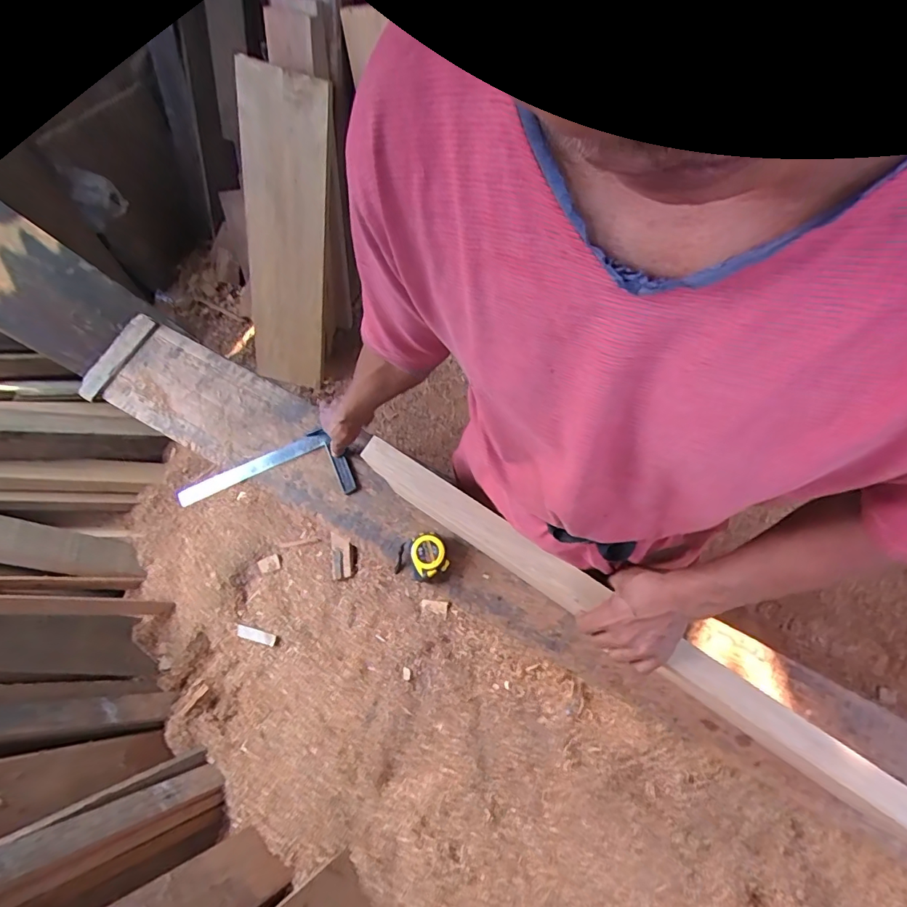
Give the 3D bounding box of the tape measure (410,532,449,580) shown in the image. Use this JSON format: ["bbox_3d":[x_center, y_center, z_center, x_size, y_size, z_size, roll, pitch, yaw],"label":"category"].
[{"bbox_3d":[-0.039,0.165,0.771,0.054,0.048,0.065,-22,72,-7],"label":"tape measure"}]

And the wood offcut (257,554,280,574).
[{"bbox_3d":[-0.408,0.245,1.050,0.055,0.007,0.034,-22,82,17],"label":"wood offcut"}]

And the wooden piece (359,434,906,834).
[{"bbox_3d":[0.220,0.209,0.550,0.803,0.028,0.050,33,74,11],"label":"wooden piece"}]

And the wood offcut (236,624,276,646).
[{"bbox_3d":[-0.412,0.378,0.983,0.107,0.016,0.025,5,69,23],"label":"wood offcut"}]

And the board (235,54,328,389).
[{"bbox_3d":[-0.410,-0.472,1.145,0.175,0.723,0.039,11,47,-8],"label":"board"}]

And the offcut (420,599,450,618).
[{"bbox_3d":[-0.036,0.291,0.899,0.052,0.011,0.026,12,71,5],"label":"offcut"}]

